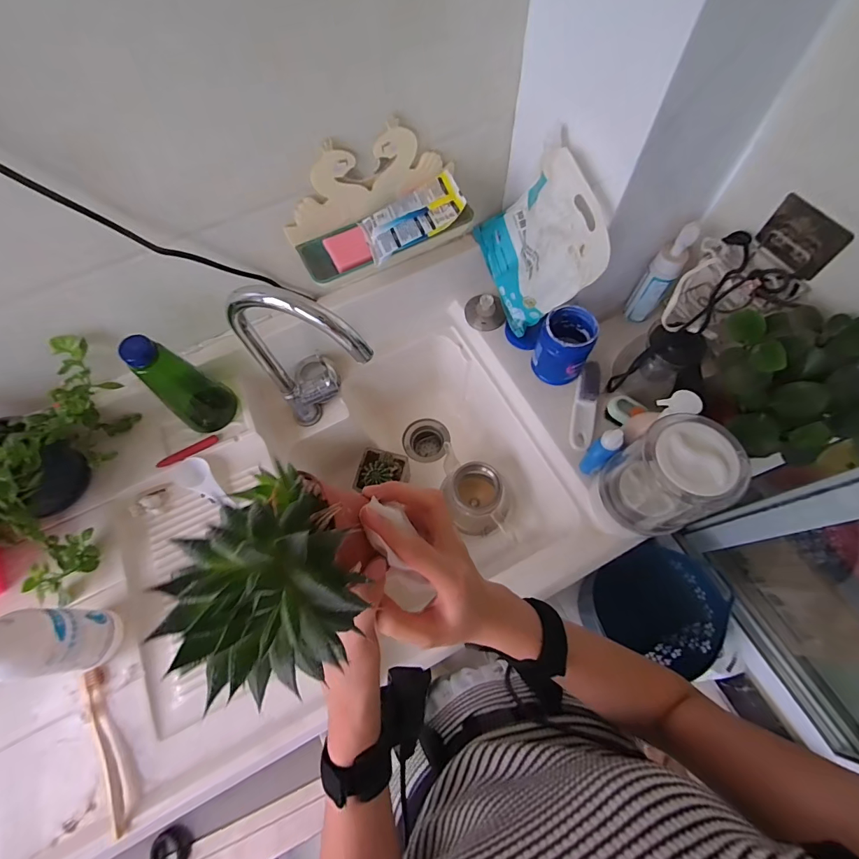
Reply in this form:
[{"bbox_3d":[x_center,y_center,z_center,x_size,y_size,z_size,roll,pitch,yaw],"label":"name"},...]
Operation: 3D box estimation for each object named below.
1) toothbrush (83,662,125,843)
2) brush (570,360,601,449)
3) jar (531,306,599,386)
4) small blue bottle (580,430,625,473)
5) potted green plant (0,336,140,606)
[{"bbox_3d":[-0.398,0.389,0.493,0.016,0.015,0.186,-27,69,-8],"label":"toothbrush"},{"bbox_3d":[0.274,-0.040,0.700,0.040,0.031,0.160,13,68,8],"label":"brush"},{"bbox_3d":[0.231,-0.144,0.691,0.086,0.105,0.093,-1,67,2],"label":"jar"},{"bbox_3d":[0.263,0.035,0.619,0.038,0.101,0.030,-42,71,-14],"label":"small blue bottle"},{"bbox_3d":[-0.569,0.045,0.563,0.182,0.177,0.314,5,68,5],"label":"potted green plant"}]

